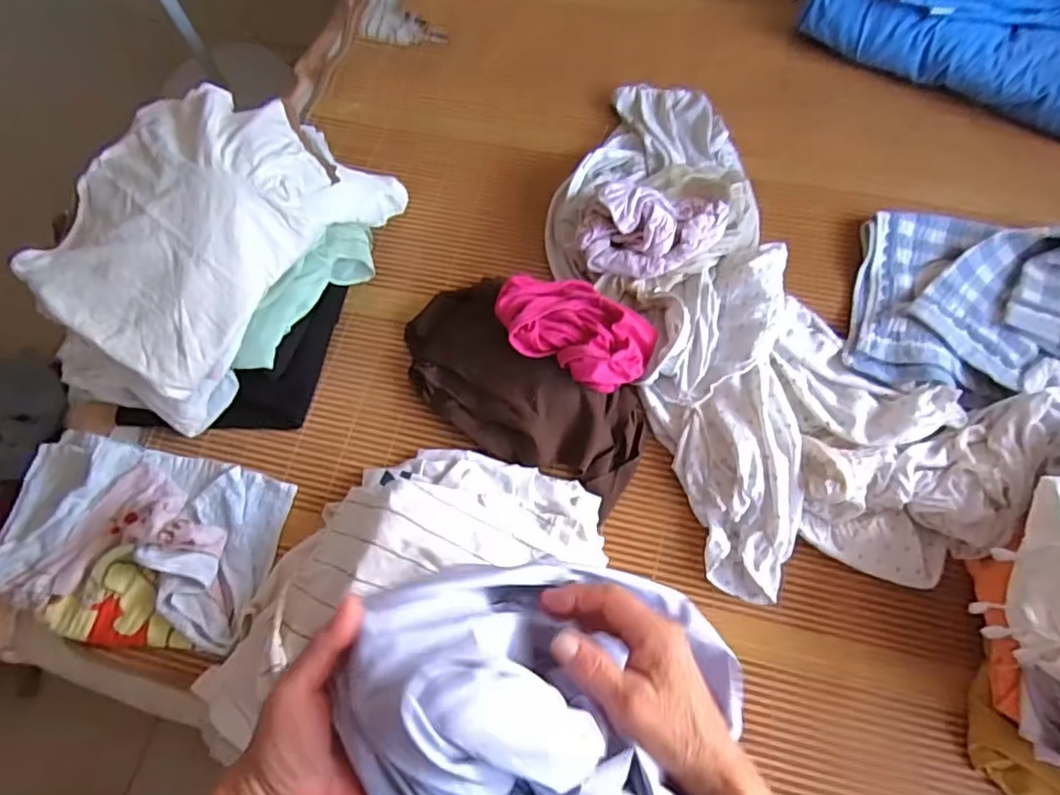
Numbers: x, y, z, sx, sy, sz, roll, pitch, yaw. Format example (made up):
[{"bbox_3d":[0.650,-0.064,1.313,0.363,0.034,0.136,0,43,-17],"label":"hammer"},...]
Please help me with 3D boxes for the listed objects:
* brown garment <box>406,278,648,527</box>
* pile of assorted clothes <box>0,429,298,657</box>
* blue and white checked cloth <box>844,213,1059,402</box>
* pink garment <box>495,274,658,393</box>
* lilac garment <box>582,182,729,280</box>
[{"bbox_3d":[-0.011,-0.013,0.701,0.324,0.059,0.168,39,75,16],"label":"brown garment"},{"bbox_3d":[-0.443,0.151,0.655,0.319,0.059,0.207,11,69,7],"label":"pile of assorted clothes"},{"bbox_3d":[0.521,-0.104,0.716,0.261,0.044,0.258,17,70,9],"label":"blue and white checked cloth"},{"bbox_3d":[0.045,-0.081,0.678,0.183,0.052,0.113,31,74,13],"label":"pink garment"},{"bbox_3d":[0.141,-0.199,0.707,0.169,0.054,0.107,-2,70,2],"label":"lilac garment"}]

